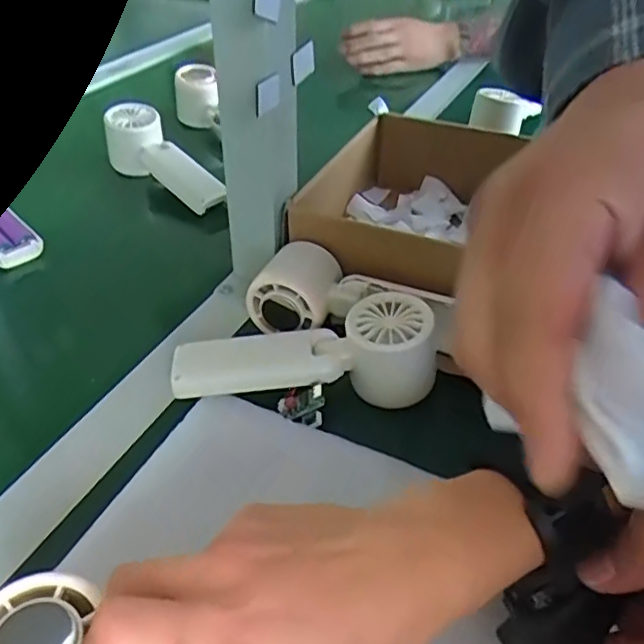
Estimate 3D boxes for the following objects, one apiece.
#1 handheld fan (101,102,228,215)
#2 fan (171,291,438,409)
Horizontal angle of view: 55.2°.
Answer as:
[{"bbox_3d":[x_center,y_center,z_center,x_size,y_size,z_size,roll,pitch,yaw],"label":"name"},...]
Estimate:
[{"bbox_3d":[-0.156,-0.160,0.604,0.050,0.048,0.175,-29,48,-30],"label":"handheld fan"},{"bbox_3d":[-0.011,0.014,0.389,0.155,0.047,0.062,3,40,3],"label":"fan"}]

